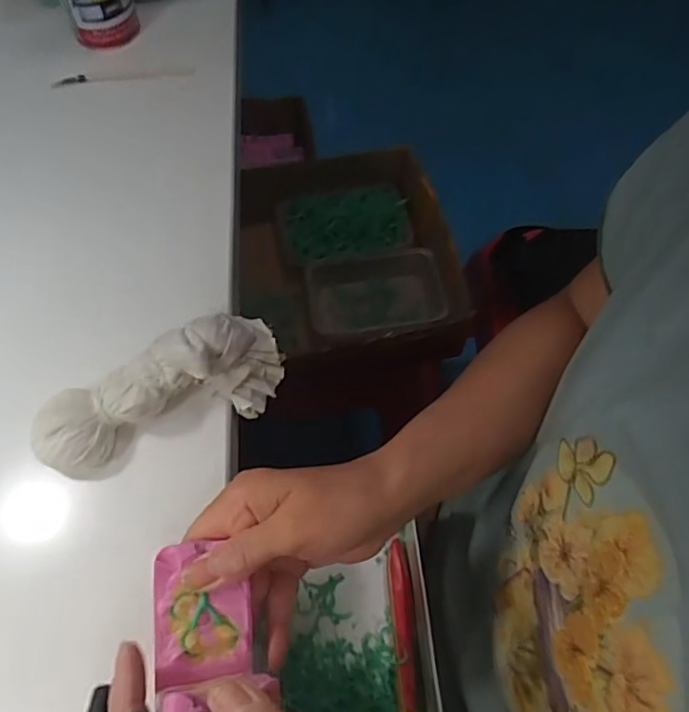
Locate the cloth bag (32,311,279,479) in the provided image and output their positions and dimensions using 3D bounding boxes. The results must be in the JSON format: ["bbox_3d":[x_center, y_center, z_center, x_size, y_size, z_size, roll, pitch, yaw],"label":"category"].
[{"bbox_3d":[-0.117,0.021,0.371,0.159,0.052,0.055,-22,64,-12],"label":"cloth bag"}]

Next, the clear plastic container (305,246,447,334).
[{"bbox_3d":[0.039,-0.078,0.728,0.163,0.038,0.107,-7,61,-4],"label":"clear plastic container"}]

